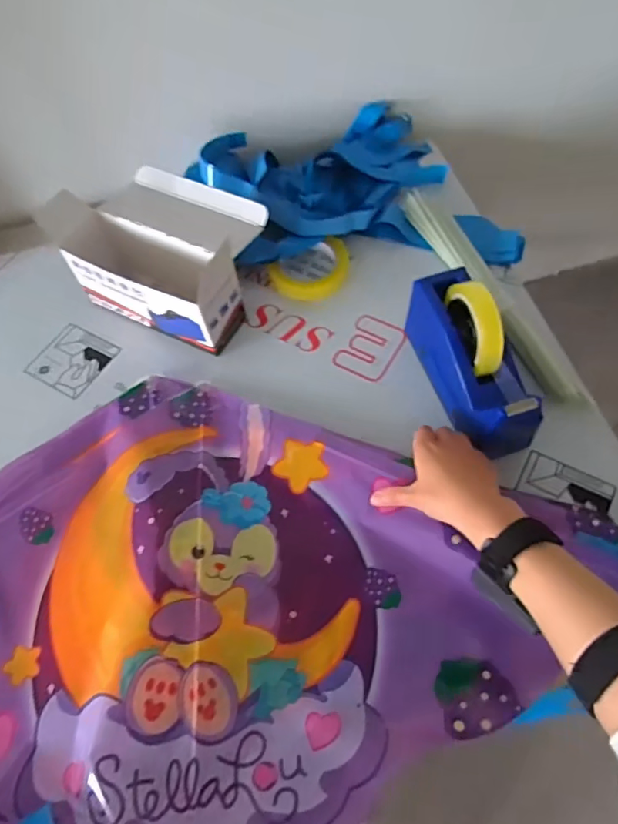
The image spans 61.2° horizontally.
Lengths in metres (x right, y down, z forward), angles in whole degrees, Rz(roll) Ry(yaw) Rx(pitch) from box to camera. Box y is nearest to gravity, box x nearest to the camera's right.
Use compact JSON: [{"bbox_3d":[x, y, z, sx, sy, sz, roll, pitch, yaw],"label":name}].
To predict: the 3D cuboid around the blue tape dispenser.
[{"bbox_3d":[0.181,-0.062,0.573,0.070,0.119,0.201,-17,61,-7],"label":"blue tape dispenser"}]

